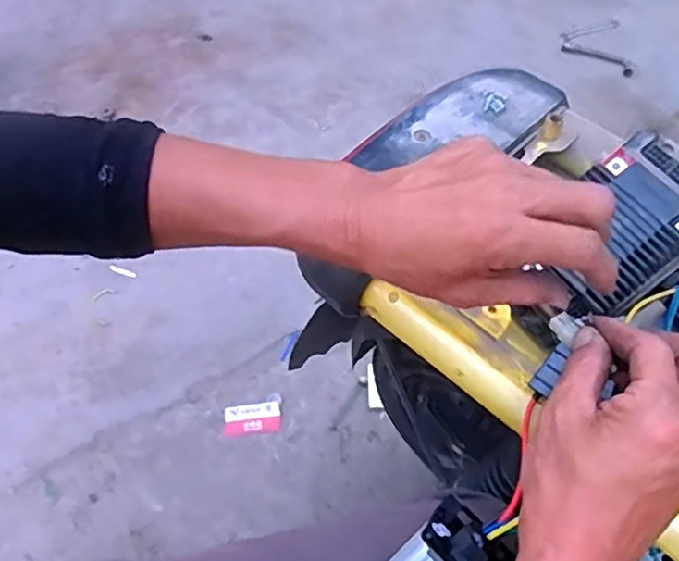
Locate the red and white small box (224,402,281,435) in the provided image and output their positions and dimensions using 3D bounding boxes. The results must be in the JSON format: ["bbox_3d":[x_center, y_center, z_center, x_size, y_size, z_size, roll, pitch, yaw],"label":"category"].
[{"bbox_3d":[-0.142,0.226,1.028,0.091,0.014,0.047,-5,57,0],"label":"red and white small box"}]

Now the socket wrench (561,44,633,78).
[{"bbox_3d":[0.589,-0.506,1.442,0.163,0.019,0.038,25,62,18],"label":"socket wrench"}]

